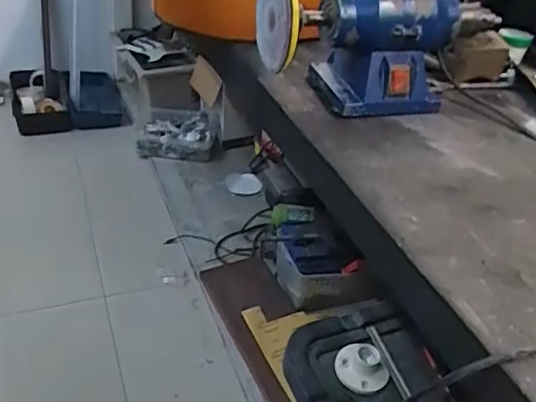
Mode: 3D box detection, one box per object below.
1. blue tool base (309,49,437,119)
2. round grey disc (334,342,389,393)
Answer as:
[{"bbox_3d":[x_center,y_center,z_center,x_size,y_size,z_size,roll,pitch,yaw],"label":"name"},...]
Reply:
[{"bbox_3d":[0.144,-0.171,0.734,0.146,0.071,0.137,-3,37,-13],"label":"blue tool base"},{"bbox_3d":[0.143,0.250,0.850,0.084,0.038,0.070,20,38,17],"label":"round grey disc"}]

